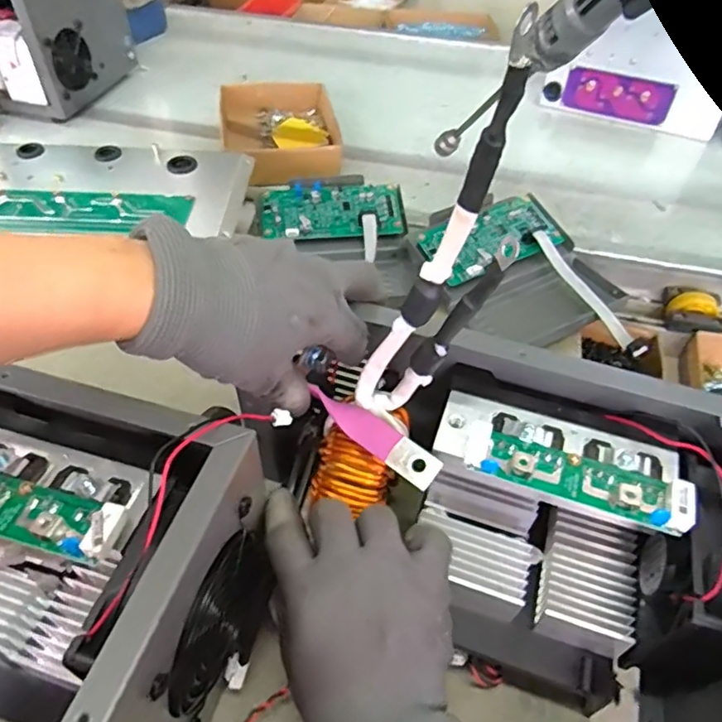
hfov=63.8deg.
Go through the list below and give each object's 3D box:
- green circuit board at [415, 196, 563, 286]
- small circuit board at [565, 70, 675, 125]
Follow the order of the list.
[{"bbox_3d":[0.128,-0.121,0.561,0.141,0.017,0.068,-25,67,-20],"label":"green circuit board"},{"bbox_3d":[0.347,-0.359,0.784,0.136,0.050,0.007,18,52,13],"label":"small circuit board"}]

